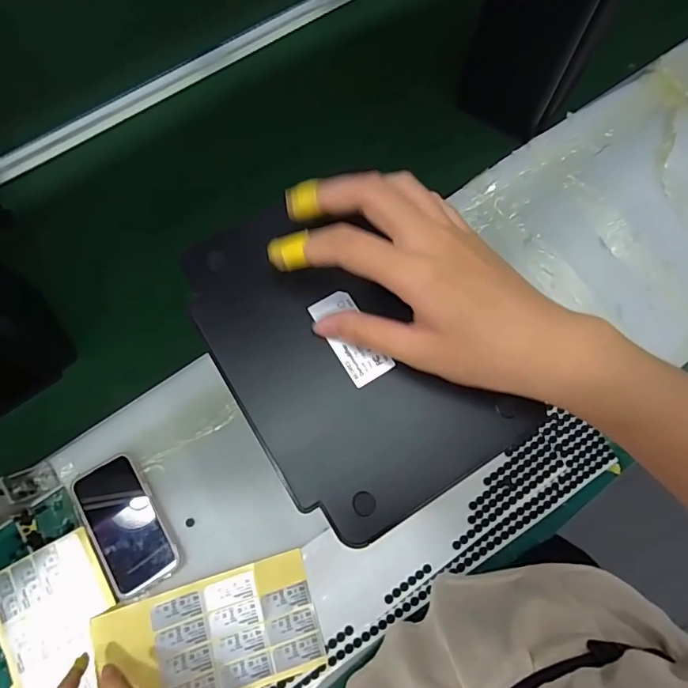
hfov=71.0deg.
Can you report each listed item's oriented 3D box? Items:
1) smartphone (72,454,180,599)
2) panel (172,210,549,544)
[{"bbox_3d":[-0.251,0.206,0.554,0.080,0.016,0.149,-26,75,-9],"label":"smartphone"},{"bbox_3d":[-0.002,0.003,0.266,0.122,0.011,0.187,-34,76,-11],"label":"panel"}]

